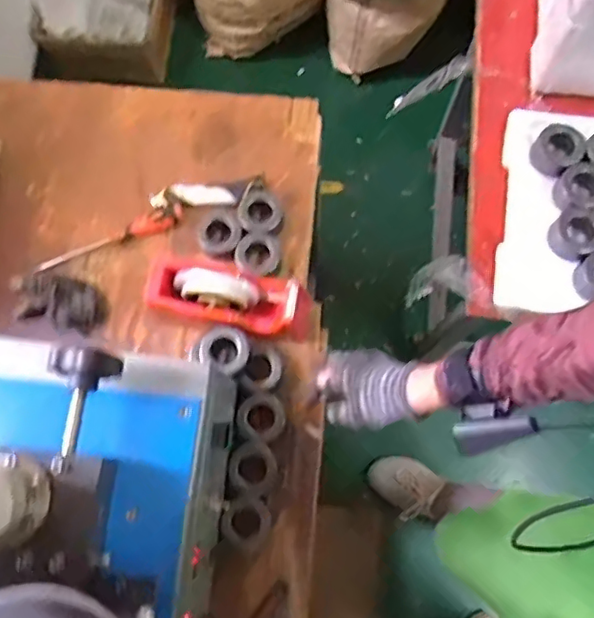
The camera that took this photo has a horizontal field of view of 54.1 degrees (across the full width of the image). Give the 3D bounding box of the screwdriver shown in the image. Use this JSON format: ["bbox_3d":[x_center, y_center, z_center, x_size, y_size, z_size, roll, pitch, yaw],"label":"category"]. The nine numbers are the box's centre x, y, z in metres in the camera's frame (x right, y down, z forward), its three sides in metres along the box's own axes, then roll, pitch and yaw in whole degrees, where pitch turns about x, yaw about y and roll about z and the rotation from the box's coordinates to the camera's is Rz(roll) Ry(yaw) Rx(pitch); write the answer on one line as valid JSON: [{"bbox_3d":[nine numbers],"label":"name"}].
[{"bbox_3d":[-0.262,-0.097,0.818,0.212,0.033,0.028,-22,76,-4],"label":"screwdriver"}]

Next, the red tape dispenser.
[{"bbox_3d":[-0.087,-0.018,0.744,0.214,0.101,0.080,12,76,5],"label":"red tape dispenser"}]

